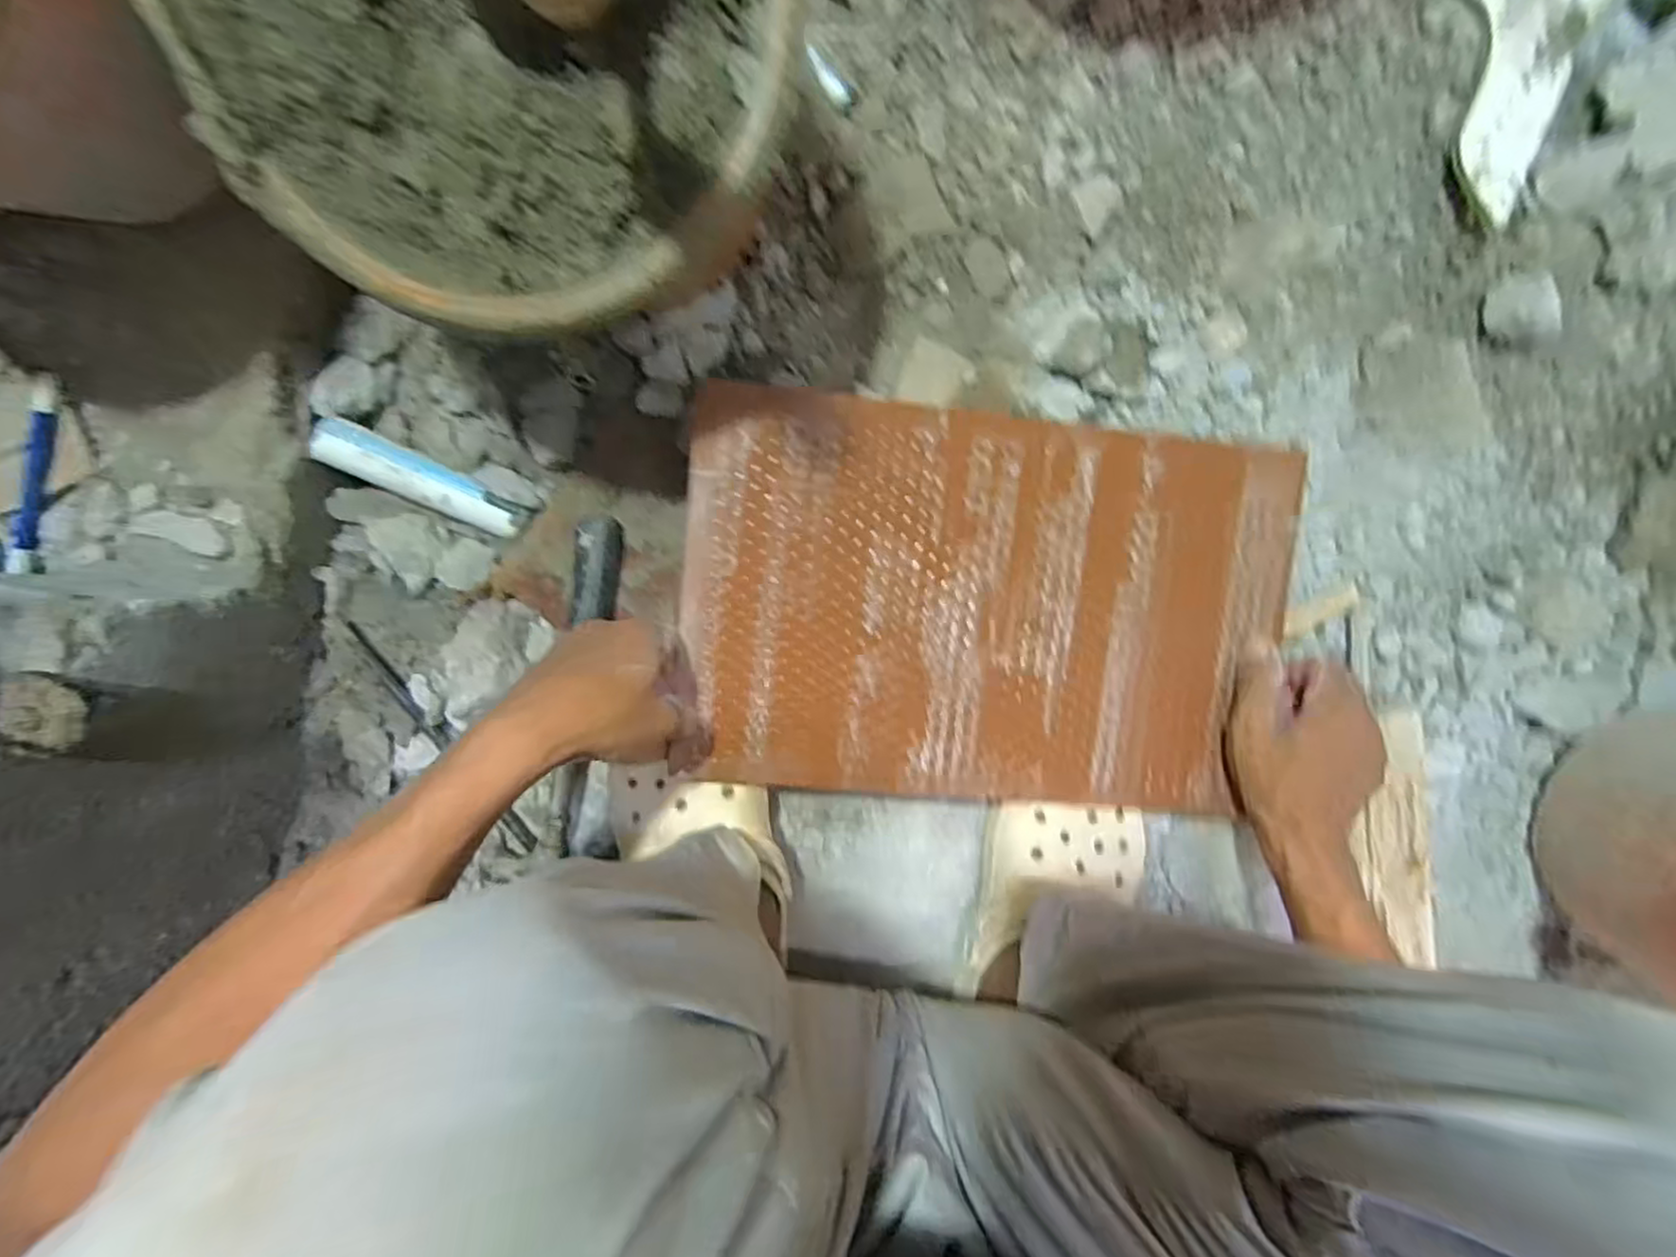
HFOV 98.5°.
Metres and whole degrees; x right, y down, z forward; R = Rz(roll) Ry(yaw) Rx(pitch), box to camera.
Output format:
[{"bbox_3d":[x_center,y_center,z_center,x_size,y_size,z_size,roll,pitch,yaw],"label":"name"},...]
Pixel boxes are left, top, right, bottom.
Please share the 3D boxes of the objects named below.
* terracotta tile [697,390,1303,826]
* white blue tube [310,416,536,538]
[{"bbox_3d":[0.097,-0.010,0.469,0.385,0.006,0.244,5,96,-5],"label":"terracotta tile"},{"bbox_3d":[-0.286,-0.102,0.503,0.135,0.021,0.027,25,99,-24],"label":"white blue tube"}]

